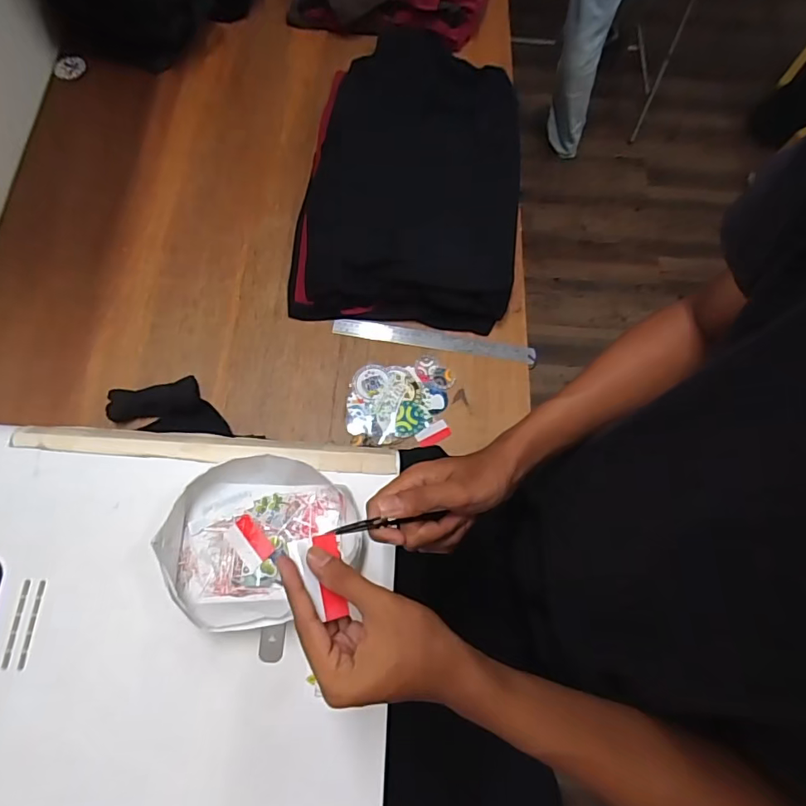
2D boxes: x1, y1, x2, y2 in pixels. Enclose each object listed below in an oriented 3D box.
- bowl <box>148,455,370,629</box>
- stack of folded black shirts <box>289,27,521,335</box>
[{"bbox_3d":[-0.141,0.137,0.506,0.189,0.052,0.158,-6,71,-4],"label":"bowl"},{"bbox_3d":[0.008,-0.439,0.861,0.344,0.073,0.623,3,73,0],"label":"stack of folded black shirts"}]

